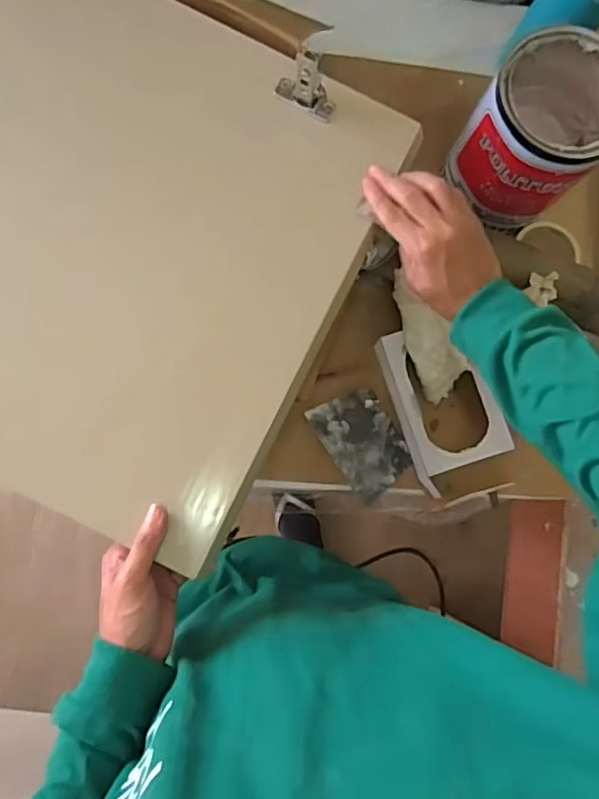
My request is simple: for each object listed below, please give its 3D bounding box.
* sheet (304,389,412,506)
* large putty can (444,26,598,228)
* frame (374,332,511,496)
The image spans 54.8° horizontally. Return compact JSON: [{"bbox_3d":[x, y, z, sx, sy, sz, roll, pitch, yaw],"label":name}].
[{"bbox_3d":[0.083,0.055,0.757,0.093,0.008,0.138,-33,88,-9],"label":"sheet"},{"bbox_3d":[0.294,-0.330,0.727,0.155,0.168,0.164,39,81,0],"label":"large putty can"},{"bbox_3d":[0.185,0.008,0.750,0.121,0.057,0.213,-18,85,-8],"label":"frame"}]

